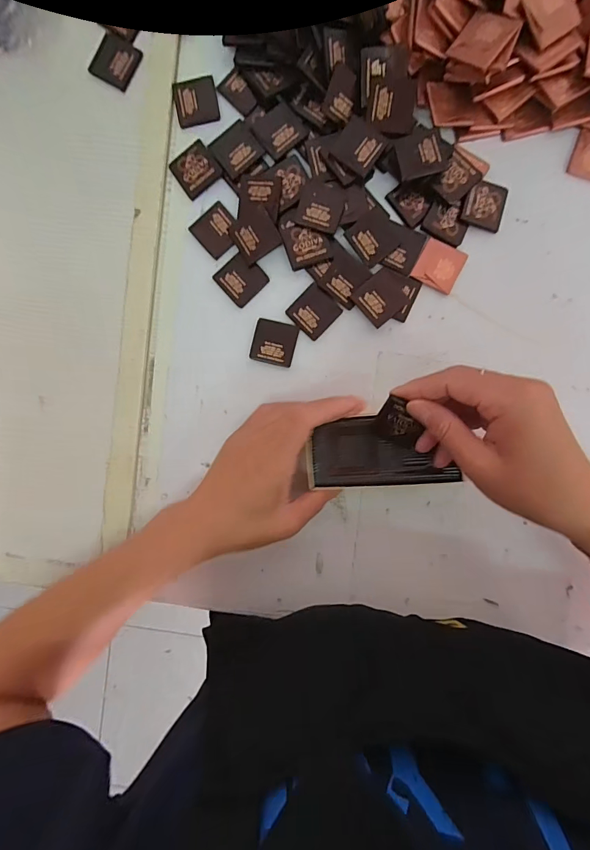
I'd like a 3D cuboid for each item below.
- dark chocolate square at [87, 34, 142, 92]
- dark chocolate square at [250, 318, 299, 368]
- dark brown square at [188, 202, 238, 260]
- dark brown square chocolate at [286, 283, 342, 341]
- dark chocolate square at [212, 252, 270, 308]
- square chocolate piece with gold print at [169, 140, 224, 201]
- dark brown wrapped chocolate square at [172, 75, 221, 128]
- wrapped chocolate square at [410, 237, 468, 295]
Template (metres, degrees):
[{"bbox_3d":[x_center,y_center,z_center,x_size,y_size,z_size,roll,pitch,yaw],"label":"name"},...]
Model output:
[{"bbox_3d":[-0.143,-0.291,0.320,0.034,0.004,0.034,28,94,1],"label":"dark chocolate square"},{"bbox_3d":[-0.017,-0.067,0.324,0.035,0.004,0.034,14,93,2],"label":"dark chocolate square"},{"bbox_3d":[-0.063,-0.158,0.323,0.033,0.005,0.037,-40,90,4],"label":"dark brown square"},{"bbox_3d":[0.016,-0.092,0.321,0.034,0.004,0.034,44,94,0],"label":"dark brown square chocolate"},{"bbox_3d":[-0.044,-0.118,0.323,0.034,0.004,0.035,-45,90,4],"label":"dark chocolate square"},{"bbox_3d":[-0.081,-0.207,0.323,0.033,0.006,0.034,-34,91,4],"label":"square chocolate piece with gold print"},{"bbox_3d":[-0.079,-0.258,0.319,0.033,0.004,0.034,-9,92,3],"label":"dark brown wrapped chocolate square"},{"bbox_3d":[0.114,-0.127,0.316,0.033,0.004,0.034,27,94,1],"label":"wrapped chocolate square"}]

